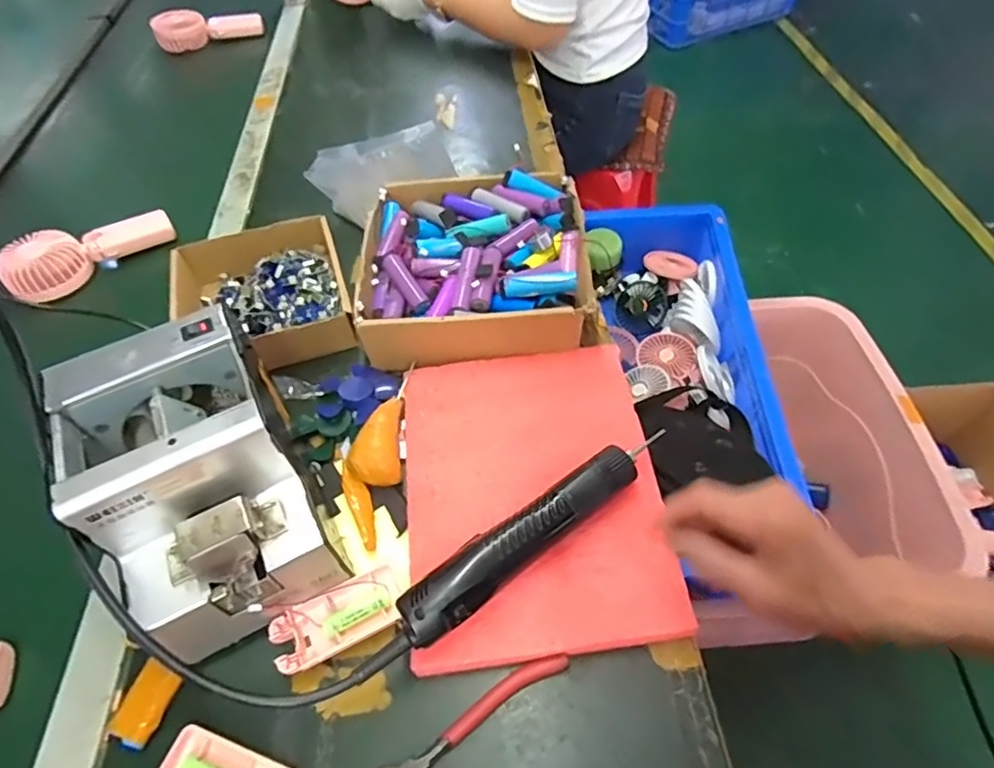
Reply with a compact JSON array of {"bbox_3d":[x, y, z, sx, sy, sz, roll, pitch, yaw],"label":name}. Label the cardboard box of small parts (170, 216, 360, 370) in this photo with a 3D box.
[{"bbox_3d":[-0.237,-0.088,0.595,0.168,0.052,0.164,-19,54,-8],"label":"cardboard box of small parts"}]

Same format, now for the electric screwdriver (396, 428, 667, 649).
[{"bbox_3d":[0.035,0.103,0.429,0.240,0.041,0.037,-34,57,-19],"label":"electric screwdriver"}]

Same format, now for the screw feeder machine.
[{"bbox_3d":[-0.204,0.075,0.412,0.126,0.141,0.189,-24,55,-12],"label":"screw feeder machine"}]

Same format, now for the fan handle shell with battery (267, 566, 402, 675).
[{"bbox_3d":[-0.114,0.169,0.423,0.091,0.019,0.044,-25,55,-13],"label":"fan handle shell with battery"}]

